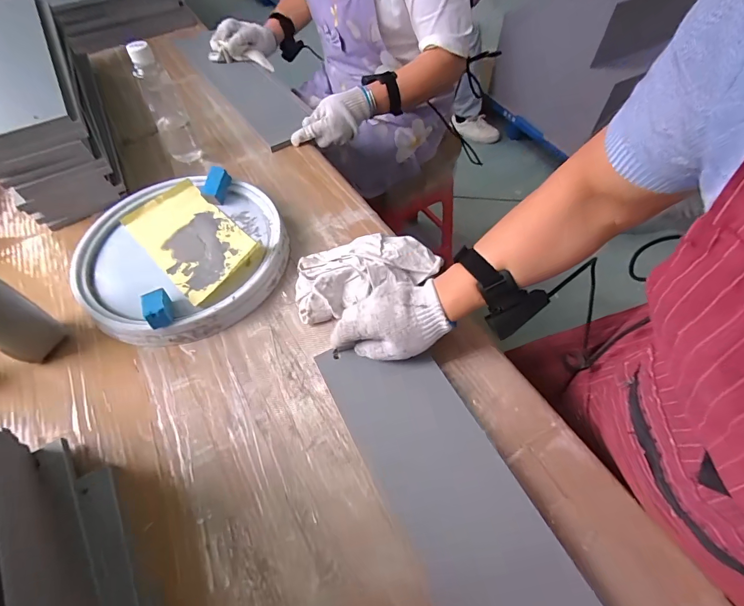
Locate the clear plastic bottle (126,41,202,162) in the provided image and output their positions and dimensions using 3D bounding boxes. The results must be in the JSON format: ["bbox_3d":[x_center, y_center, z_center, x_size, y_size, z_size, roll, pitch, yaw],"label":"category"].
[{"bbox_3d":[-0.350,-0.332,0.650,0.055,0.183,0.052,-25,58,-13],"label":"clear plastic bottle"}]

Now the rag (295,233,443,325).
[{"bbox_3d":[-0.009,-0.043,0.526,0.199,0.046,0.099,-21,57,-6],"label":"rag"}]

